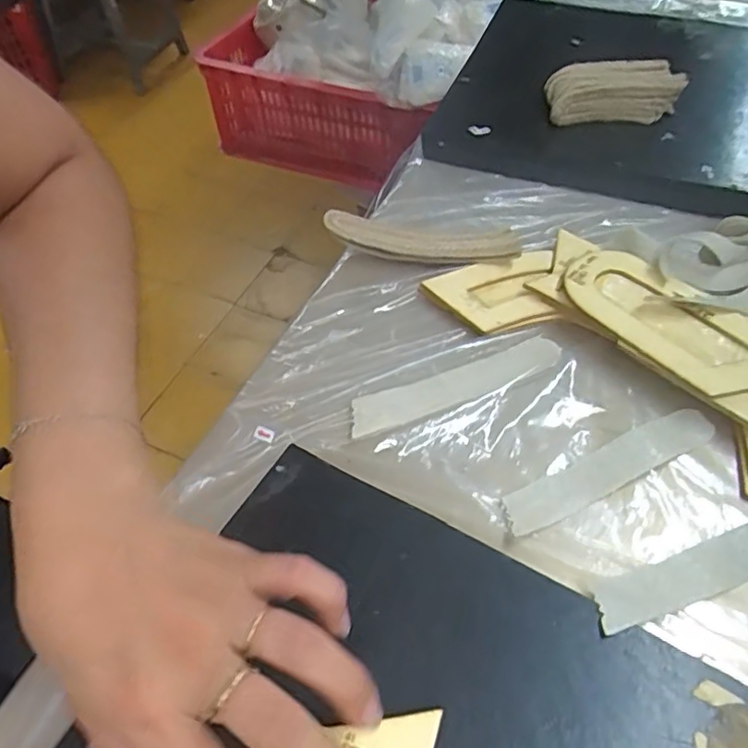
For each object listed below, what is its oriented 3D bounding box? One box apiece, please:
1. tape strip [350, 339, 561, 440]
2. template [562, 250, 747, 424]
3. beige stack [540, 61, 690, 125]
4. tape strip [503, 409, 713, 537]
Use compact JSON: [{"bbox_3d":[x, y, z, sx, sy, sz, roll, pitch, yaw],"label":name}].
[{"bbox_3d":[0.053,0.007,0.387,0.144,0.004,0.031,-17,53,-11],"label":"tape strip"},{"bbox_3d":[0.203,-0.022,0.383,0.183,0.010,0.075,35,65,23],"label":"template"},{"bbox_3d":[0.209,-0.247,0.546,0.113,0.042,0.054,-5,52,-2],"label":"beige stack"},{"bbox_3d":[0.135,0.053,0.352,0.140,0.007,0.026,-22,55,-14],"label":"tape strip"}]

